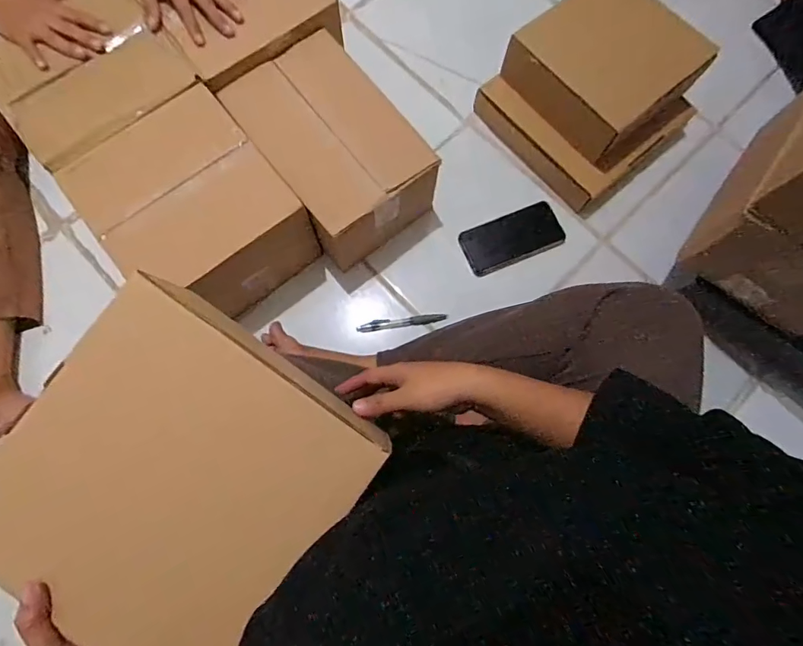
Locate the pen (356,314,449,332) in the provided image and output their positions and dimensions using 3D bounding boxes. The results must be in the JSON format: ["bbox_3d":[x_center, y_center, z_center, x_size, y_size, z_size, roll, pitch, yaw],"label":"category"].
[{"bbox_3d":[0.002,-0.001,0.711,0.140,0.015,0.017,-7,76,-3],"label":"pen"}]

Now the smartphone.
[{"bbox_3d":[0.179,-0.140,0.748,0.161,0.012,0.079,-22,78,-7],"label":"smartphone"}]

